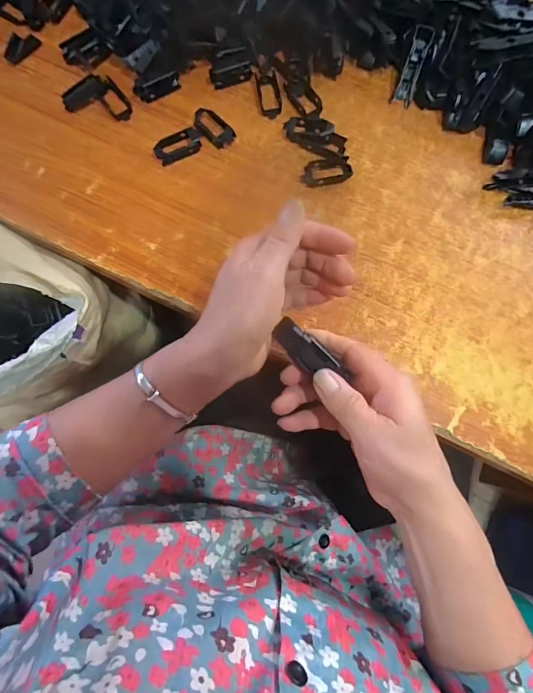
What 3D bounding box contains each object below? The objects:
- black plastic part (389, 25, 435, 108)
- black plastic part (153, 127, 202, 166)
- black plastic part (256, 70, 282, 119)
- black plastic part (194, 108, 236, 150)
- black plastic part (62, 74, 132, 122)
[{"bbox_3d":[0.151,-0.287,0.393,0.020,0.012,0.067,19,113,4],"label":"black plastic part"},{"bbox_3d":[-0.091,-0.206,0.391,0.050,0.013,0.026,-29,79,-5],"label":"black plastic part"},{"bbox_3d":[0.002,-0.270,0.406,0.023,0.005,0.056,-11,78,-2],"label":"black plastic part"},{"bbox_3d":[-0.054,-0.227,0.393,0.048,0.014,0.028,43,82,9],"label":"black plastic part"},{"bbox_3d":[-0.176,-0.265,0.404,0.069,0.009,0.044,11,78,3],"label":"black plastic part"}]

